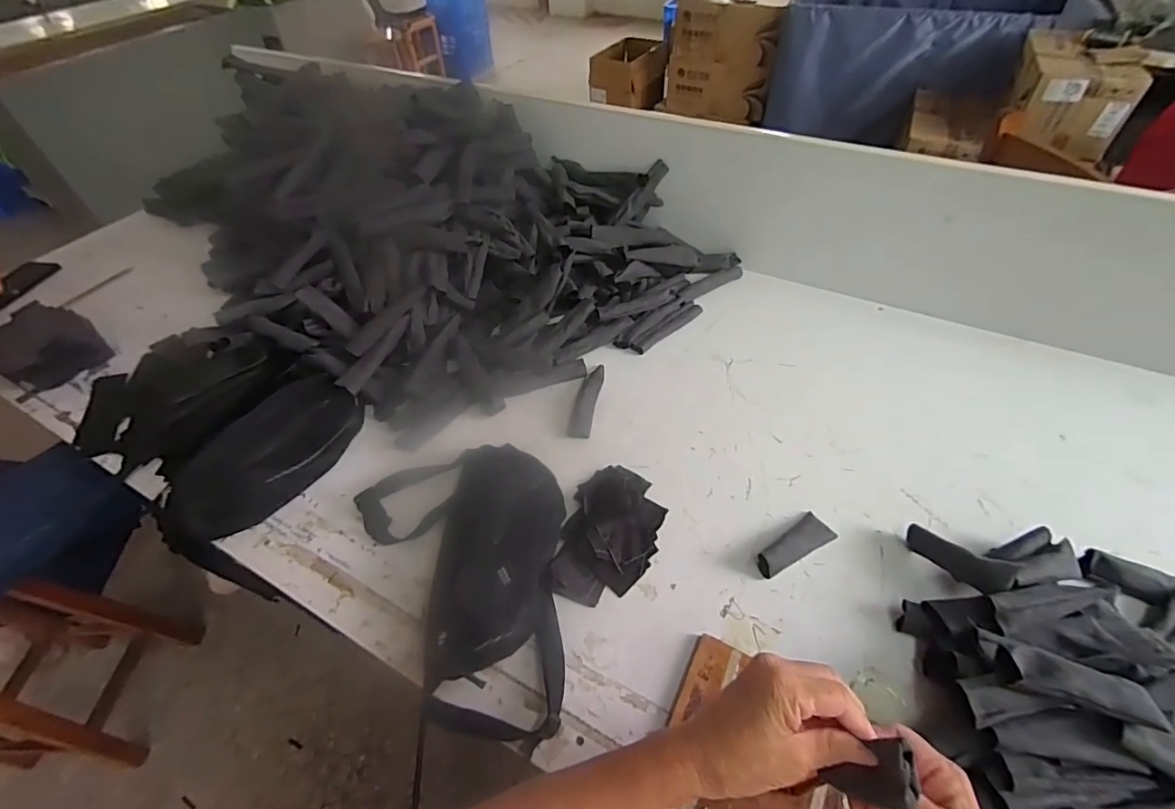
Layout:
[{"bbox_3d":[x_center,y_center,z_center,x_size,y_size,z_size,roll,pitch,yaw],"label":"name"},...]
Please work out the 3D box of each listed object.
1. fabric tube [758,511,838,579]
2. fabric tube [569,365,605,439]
[{"bbox_3d":[0.243,0.165,0.595,0.102,0.024,0.039,-28,53,-21],"label":"fabric tube"},{"bbox_3d":[0.002,-0.012,0.781,0.031,0.027,0.145,8,49,9],"label":"fabric tube"}]

